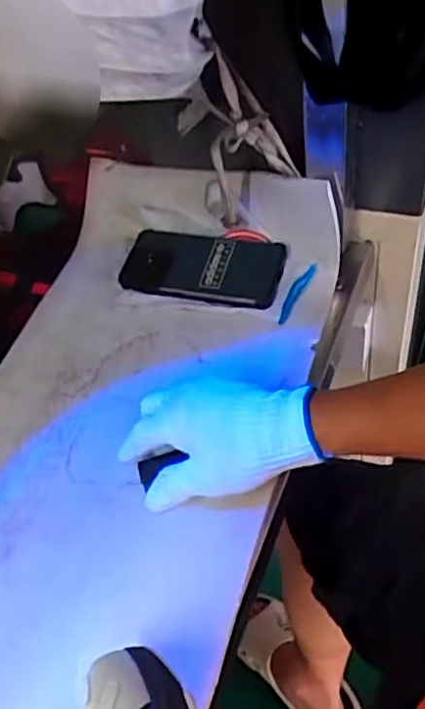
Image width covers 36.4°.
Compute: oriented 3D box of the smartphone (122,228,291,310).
[{"bbox_3d":[-0.012,-0.088,0.664,0.162,0.018,0.082,11,61,15],"label":"smartphone"}]

